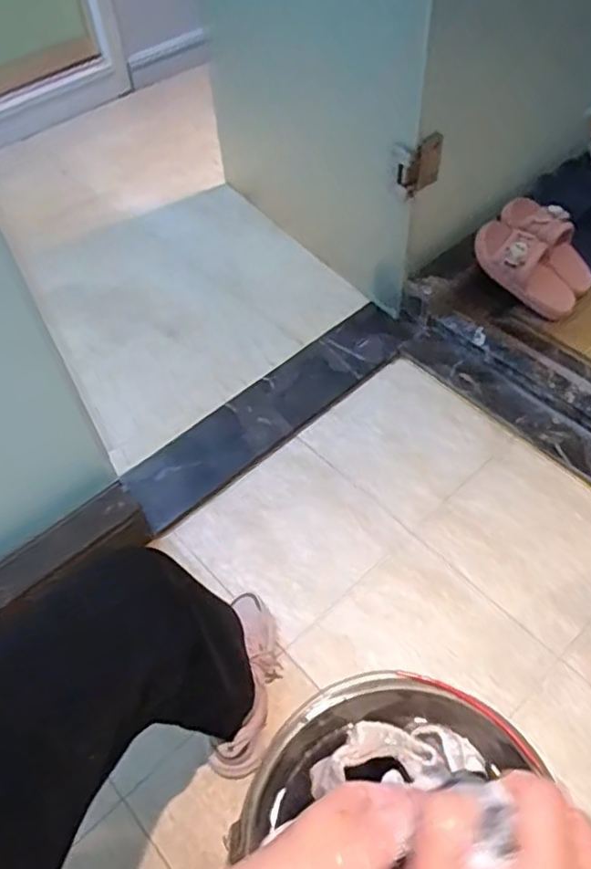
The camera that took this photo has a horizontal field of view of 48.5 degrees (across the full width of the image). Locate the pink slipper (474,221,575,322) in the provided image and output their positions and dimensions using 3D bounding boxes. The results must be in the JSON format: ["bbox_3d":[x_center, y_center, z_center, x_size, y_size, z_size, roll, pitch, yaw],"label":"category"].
[{"bbox_3d":[0.479,-0.341,1.359,0.251,0.071,0.103,46,67,1],"label":"pink slipper"}]

